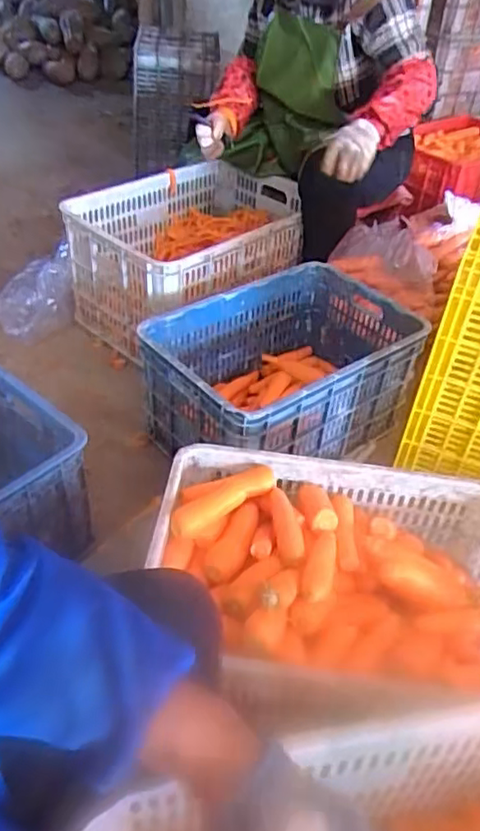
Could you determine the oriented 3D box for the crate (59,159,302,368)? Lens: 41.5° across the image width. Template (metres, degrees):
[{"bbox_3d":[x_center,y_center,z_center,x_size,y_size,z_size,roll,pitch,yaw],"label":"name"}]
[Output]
[{"bbox_3d":[-0.115,-0.426,1.689,0.446,0.280,0.620,27,46,25],"label":"crate"}]

